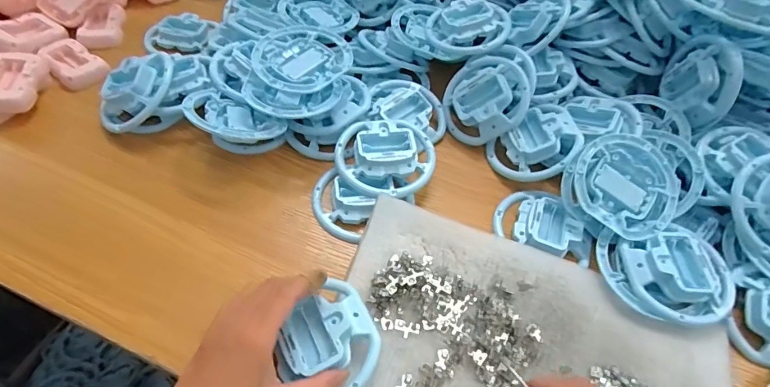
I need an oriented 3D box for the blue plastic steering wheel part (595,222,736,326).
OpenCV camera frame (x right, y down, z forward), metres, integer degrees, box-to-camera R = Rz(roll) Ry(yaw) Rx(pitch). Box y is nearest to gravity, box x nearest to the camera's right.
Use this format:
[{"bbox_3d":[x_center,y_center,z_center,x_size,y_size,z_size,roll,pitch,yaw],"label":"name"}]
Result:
[{"bbox_3d":[0.269,0.074,0.414,0.121,0.035,0.094,-1,53,-7],"label":"blue plastic steering wheel part"}]

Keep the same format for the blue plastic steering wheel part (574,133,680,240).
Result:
[{"bbox_3d":[0.240,-0.009,0.446,0.104,0.024,0.098,30,78,1],"label":"blue plastic steering wheel part"}]

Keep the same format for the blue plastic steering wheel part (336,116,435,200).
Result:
[{"bbox_3d":[0.000,-0.043,0.465,0.102,0.028,0.100,3,53,-4],"label":"blue plastic steering wheel part"}]

